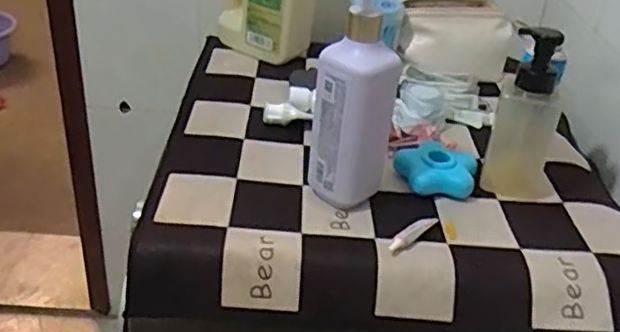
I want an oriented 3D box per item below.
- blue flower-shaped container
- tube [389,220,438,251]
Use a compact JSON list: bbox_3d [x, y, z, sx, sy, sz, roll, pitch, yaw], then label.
[{"bbox_3d":[0.159,-0.001,0.806,0.103,0.033,0.094,10,33,7],"label":"blue flower-shaped container"},{"bbox_3d":[0.112,0.077,0.705,0.016,0.017,0.072,31,40,33],"label":"tube"}]

